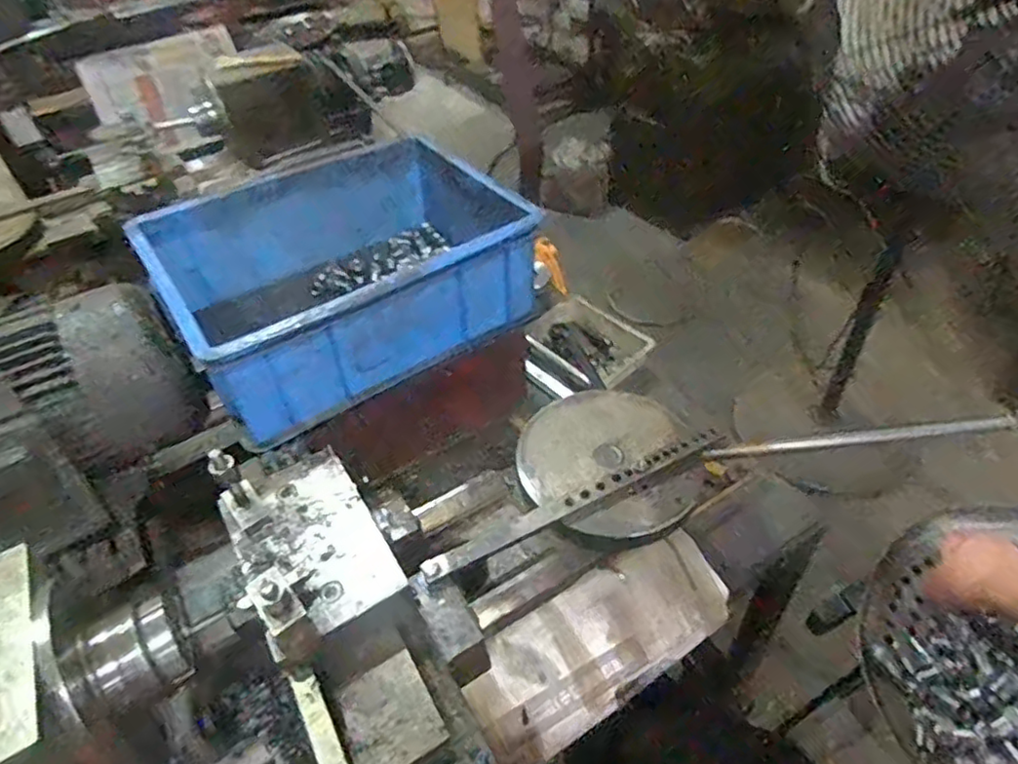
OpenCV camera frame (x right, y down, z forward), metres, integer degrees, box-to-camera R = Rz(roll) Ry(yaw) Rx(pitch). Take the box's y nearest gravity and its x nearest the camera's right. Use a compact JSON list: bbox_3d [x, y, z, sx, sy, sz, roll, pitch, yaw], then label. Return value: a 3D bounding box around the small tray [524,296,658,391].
[{"bbox_3d":[0.113,-0.056,0.980,0.188,0.044,0.134,30,54,31],"label":"small tray"}]

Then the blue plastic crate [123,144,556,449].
[{"bbox_3d":[-0.184,-0.156,0.816,0.457,0.141,0.324,-29,49,-23],"label":"blue plastic crate"}]

